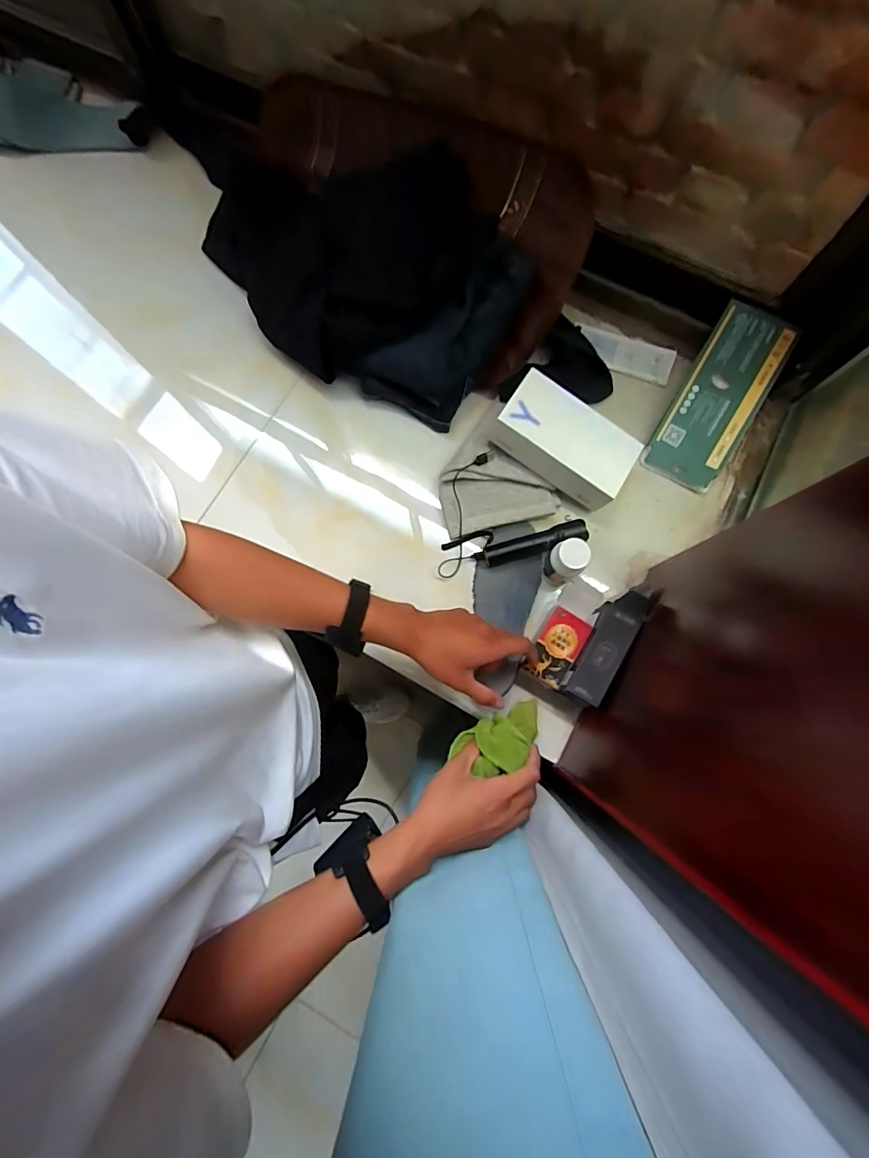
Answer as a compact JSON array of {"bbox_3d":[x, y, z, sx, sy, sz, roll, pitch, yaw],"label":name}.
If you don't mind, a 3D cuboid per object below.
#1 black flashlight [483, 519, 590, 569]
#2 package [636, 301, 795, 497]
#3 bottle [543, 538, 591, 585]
[{"bbox_3d":[0.137,-0.046,0.625,0.139,0.032,0.030,-16,78,-2],"label":"black flashlight"},{"bbox_3d":[0.398,-0.252,0.639,0.104,0.015,0.252,30,94,7],"label":"package"},{"bbox_3d":[0.167,-0.023,0.582,0.042,0.066,0.042,0,78,1],"label":"bottle"}]

